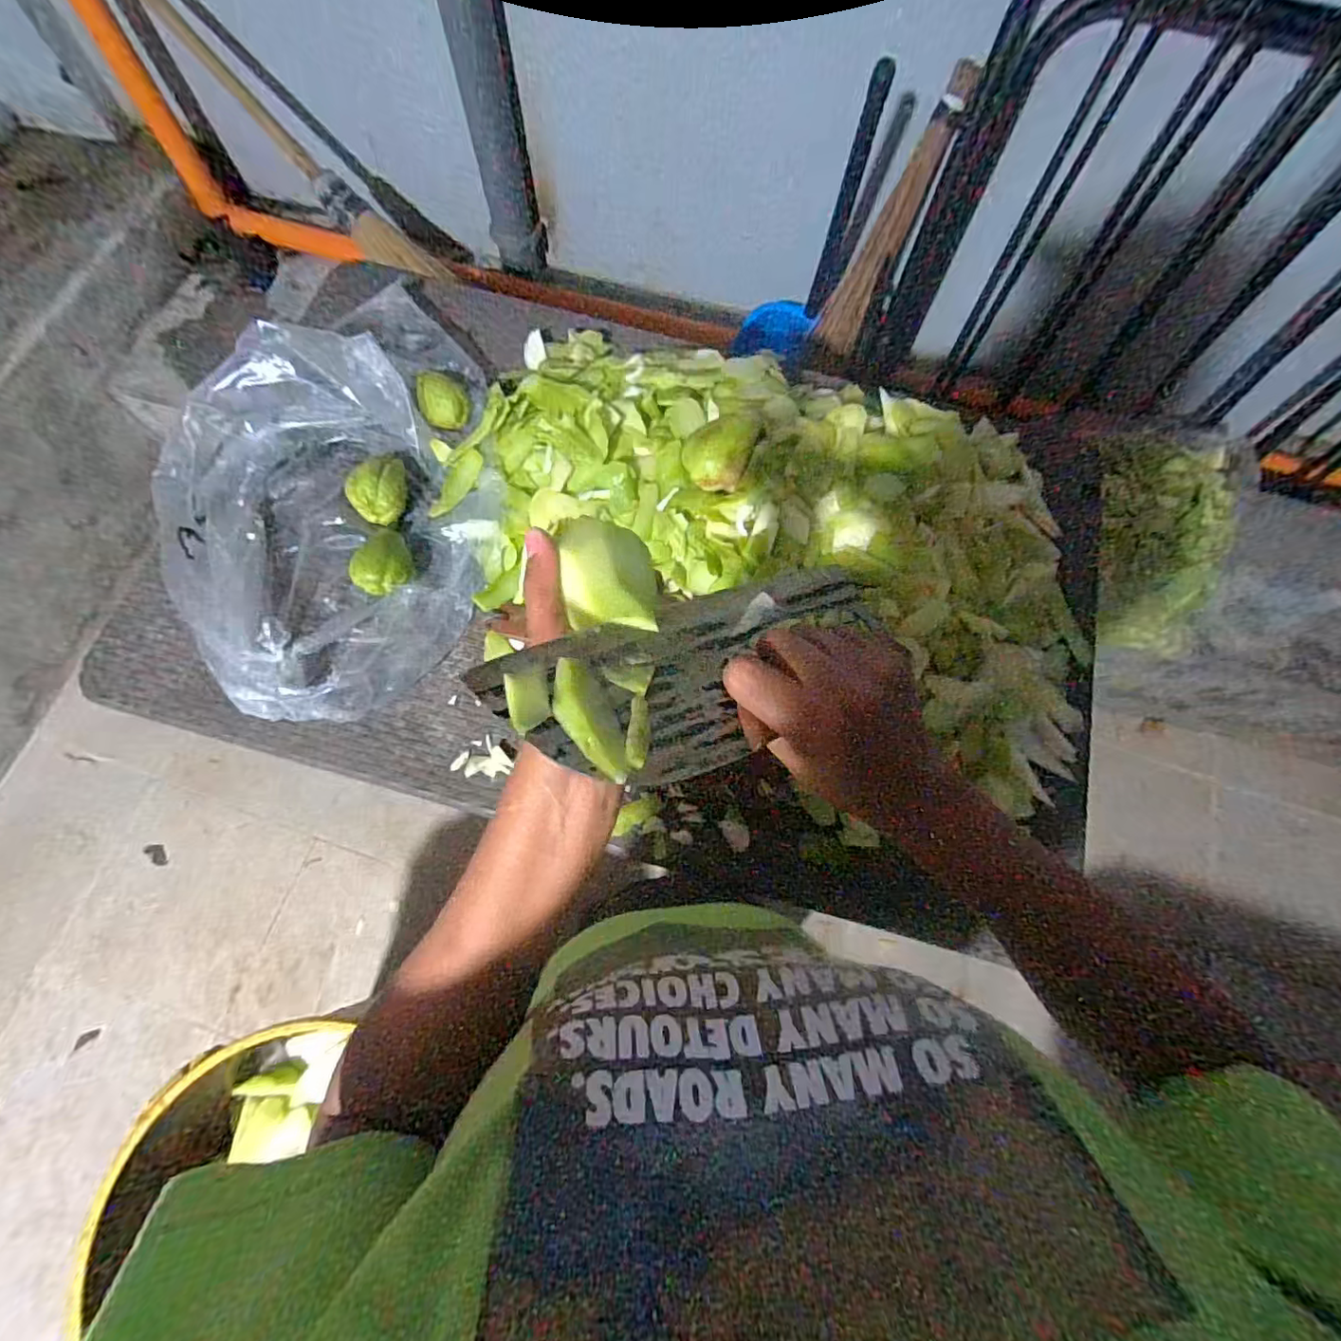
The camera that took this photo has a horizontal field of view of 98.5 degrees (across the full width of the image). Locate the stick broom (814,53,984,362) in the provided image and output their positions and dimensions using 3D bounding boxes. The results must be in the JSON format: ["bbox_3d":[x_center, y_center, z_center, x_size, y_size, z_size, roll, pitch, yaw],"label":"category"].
[{"bbox_3d":[0.408,-0.811,1.062,0.090,0.440,0.068,42,51,11],"label":"stick broom"}]

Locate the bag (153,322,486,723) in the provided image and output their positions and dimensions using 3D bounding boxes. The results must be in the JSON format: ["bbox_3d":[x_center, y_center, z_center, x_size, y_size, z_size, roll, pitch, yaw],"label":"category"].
[{"bbox_3d":[-0.418,-0.173,0.695,0.342,0.120,0.419,-32,76,-12],"label":"bag"}]

